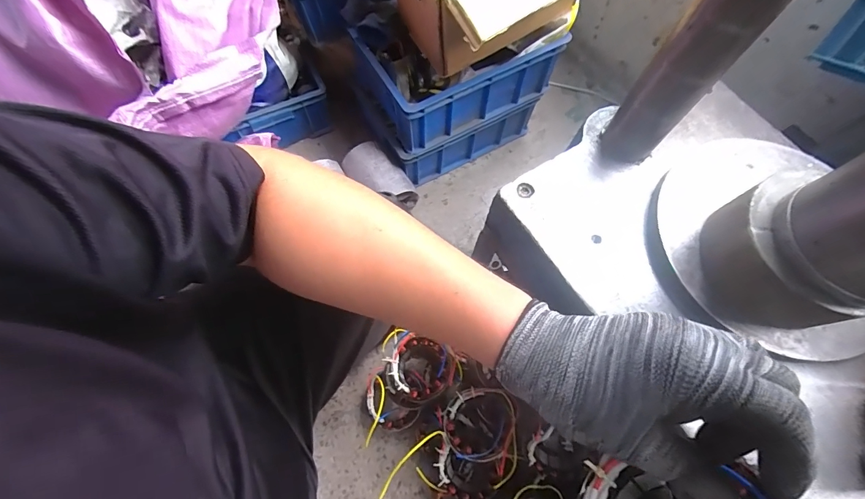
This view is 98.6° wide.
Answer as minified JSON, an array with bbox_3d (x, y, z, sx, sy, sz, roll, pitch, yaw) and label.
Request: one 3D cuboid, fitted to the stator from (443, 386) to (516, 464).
[{"bbox_3d":[0.088,0.305,0.668,0.129,0.075,0.129,-6,56,9],"label":"stator"}]

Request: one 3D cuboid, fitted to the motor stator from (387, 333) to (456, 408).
[{"bbox_3d":[-0.031,0.229,0.695,0.125,0.062,0.117,1,68,-1],"label":"motor stator"}]

